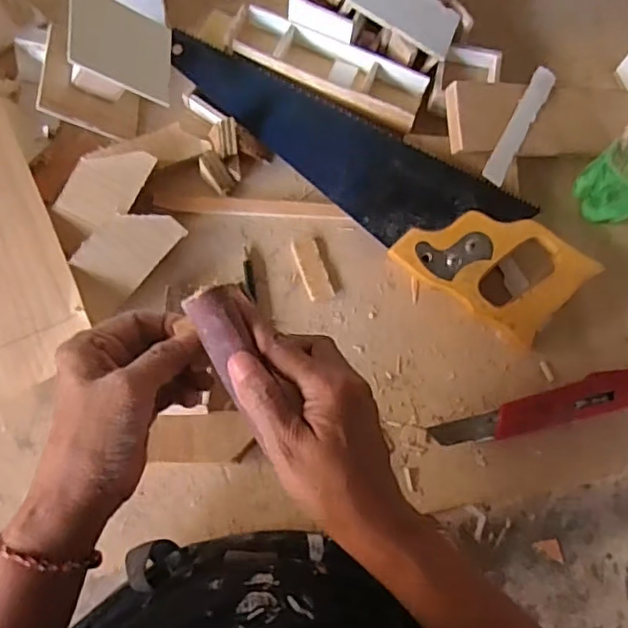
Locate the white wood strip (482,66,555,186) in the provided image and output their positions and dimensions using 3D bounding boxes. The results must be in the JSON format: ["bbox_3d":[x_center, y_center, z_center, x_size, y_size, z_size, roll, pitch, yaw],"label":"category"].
[{"bbox_3d":[0.182,-0.166,0.536,0.020,0.006,0.120,30,80,-7],"label":"white wood strip"}]

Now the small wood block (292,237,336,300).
[{"bbox_3d":[-0.001,-0.039,0.516,0.022,0.006,0.056,-18,70,-4],"label":"small wood block"}]

